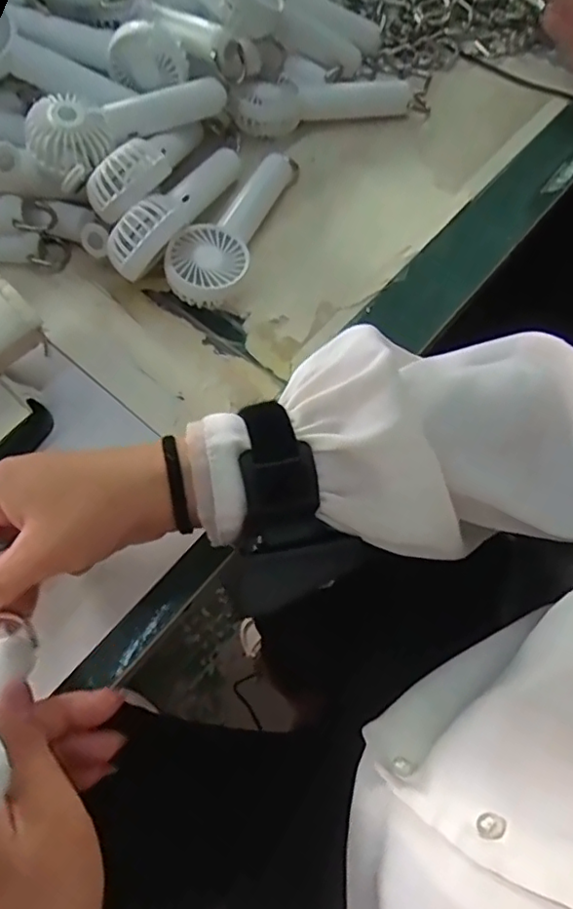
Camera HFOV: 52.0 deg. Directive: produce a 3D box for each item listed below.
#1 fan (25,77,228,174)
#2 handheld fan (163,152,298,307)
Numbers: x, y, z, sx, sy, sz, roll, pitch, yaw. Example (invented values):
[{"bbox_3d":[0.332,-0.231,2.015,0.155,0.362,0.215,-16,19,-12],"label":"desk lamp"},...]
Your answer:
[{"bbox_3d":[-0.110,-0.239,0.410,0.147,0.040,0.046,-39,70,-15],"label":"fan"},{"bbox_3d":[-0.037,-0.170,0.428,0.052,0.036,0.159,17,67,8],"label":"handheld fan"}]

